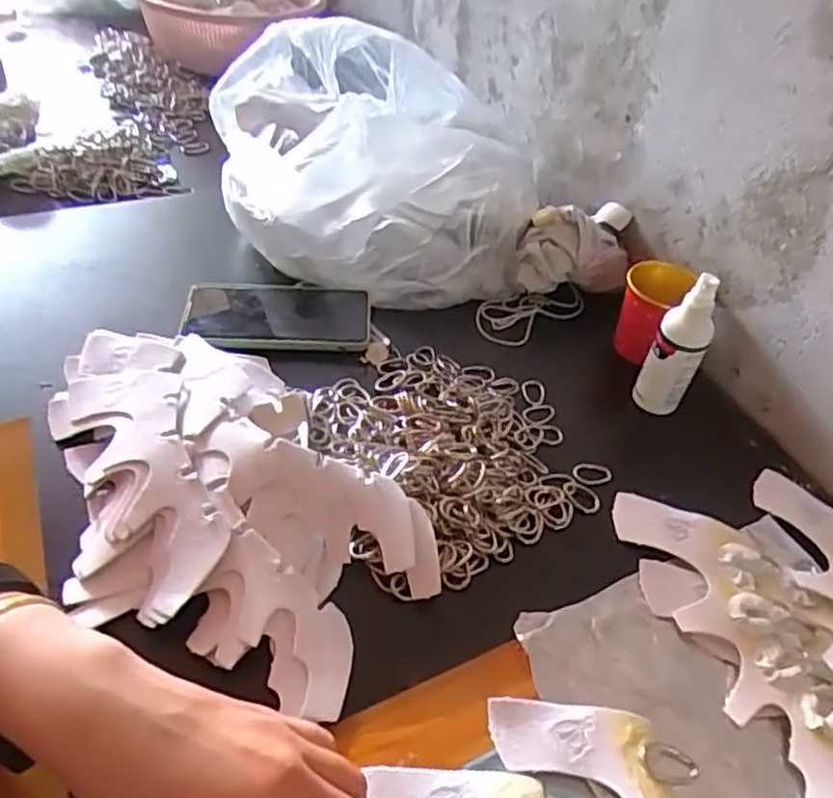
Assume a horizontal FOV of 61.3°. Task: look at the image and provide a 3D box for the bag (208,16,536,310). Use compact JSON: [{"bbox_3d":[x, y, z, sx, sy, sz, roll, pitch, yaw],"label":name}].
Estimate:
[{"bbox_3d":[-0.038,-0.231,0.684,0.280,0.193,0.235,-7,47,-13],"label":"bag"}]

